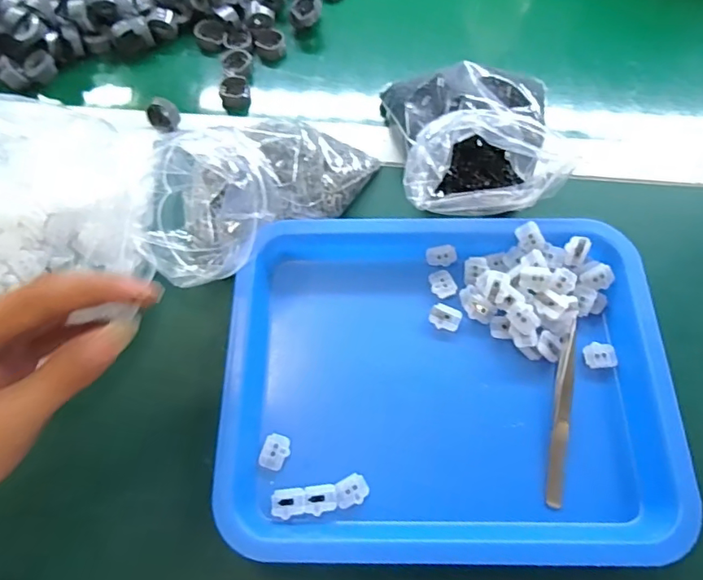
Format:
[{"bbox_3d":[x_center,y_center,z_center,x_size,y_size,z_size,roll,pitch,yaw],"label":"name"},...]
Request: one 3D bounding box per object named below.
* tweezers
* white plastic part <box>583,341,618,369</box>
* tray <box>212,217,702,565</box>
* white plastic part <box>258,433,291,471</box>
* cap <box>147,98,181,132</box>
[{"bbox_3d":[0.139,0.078,0.345,0.011,0.013,0.120,11,67,6],"label":"tweezers"},{"bbox_3d":[0.173,0.046,0.369,0.021,0.010,0.018,-3,67,0],"label":"white plastic part"},{"bbox_3d":[0.061,0.057,0.357,0.278,0.033,0.225,0,67,1],"label":"tray"},{"bbox_3d":[-0.050,0.106,0.345,0.017,0.004,0.022,16,68,8],"label":"white plastic part"},{"bbox_3d":[-0.159,-0.148,0.447,0.024,0.015,0.024,0,67,1],"label":"cap"}]

